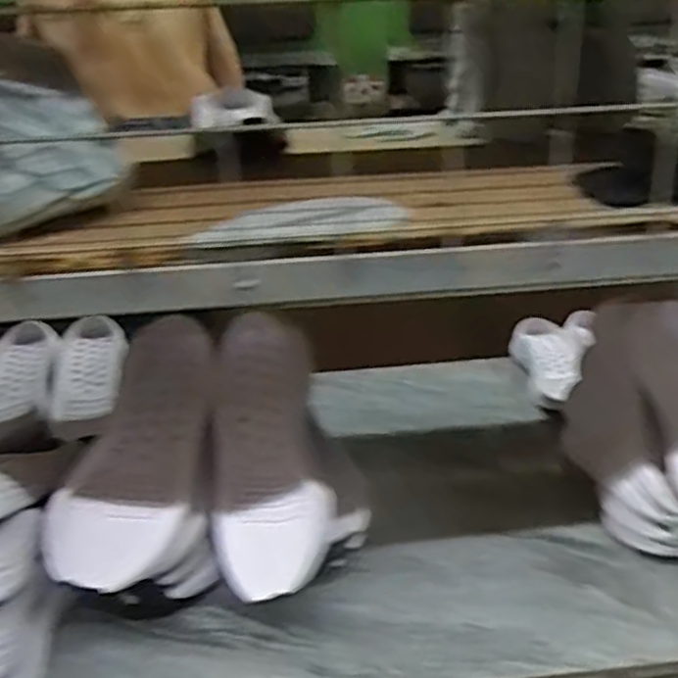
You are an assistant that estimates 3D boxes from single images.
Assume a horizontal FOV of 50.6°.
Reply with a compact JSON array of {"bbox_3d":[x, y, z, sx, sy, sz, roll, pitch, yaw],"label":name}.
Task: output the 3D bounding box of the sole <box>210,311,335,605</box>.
[{"bbox_3d":[-0.070,0.110,0.711,0.113,0.075,0.288,-4,55,-5],"label":"sole"}]

